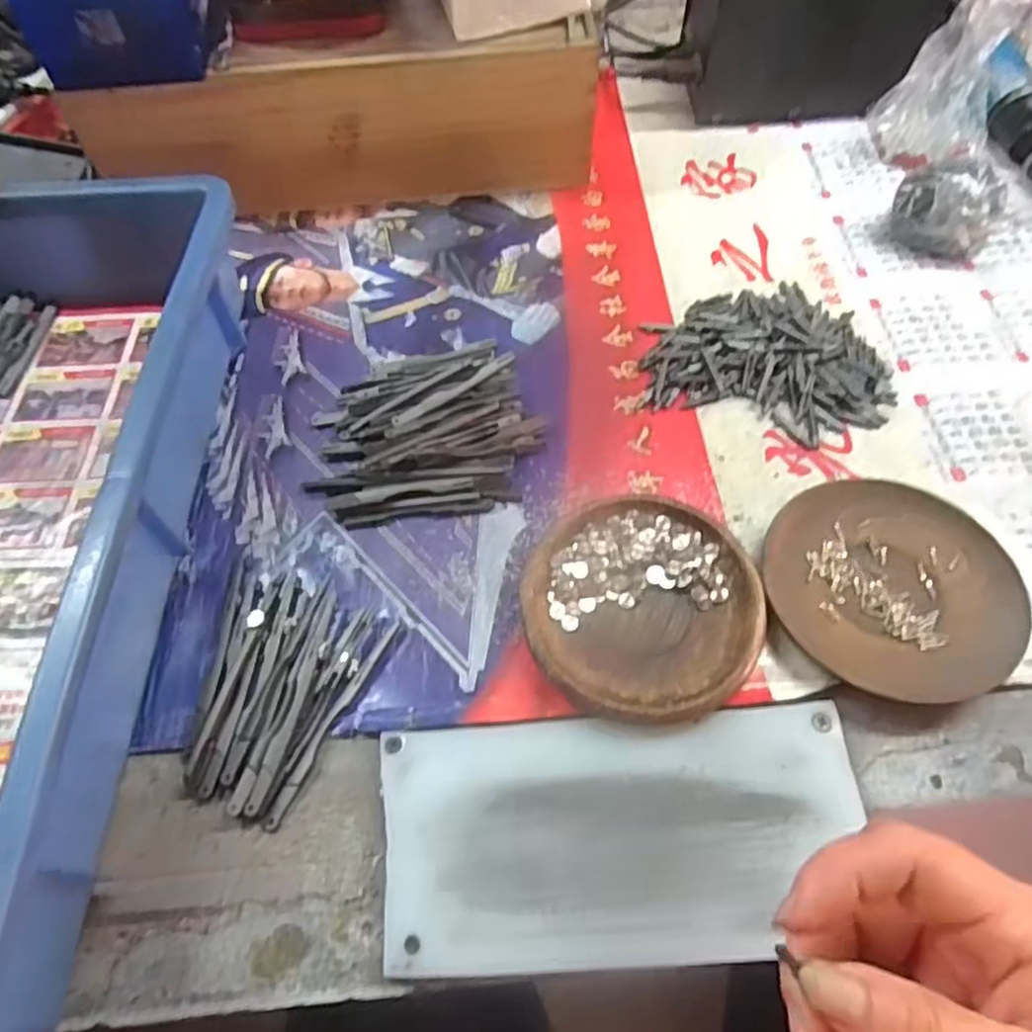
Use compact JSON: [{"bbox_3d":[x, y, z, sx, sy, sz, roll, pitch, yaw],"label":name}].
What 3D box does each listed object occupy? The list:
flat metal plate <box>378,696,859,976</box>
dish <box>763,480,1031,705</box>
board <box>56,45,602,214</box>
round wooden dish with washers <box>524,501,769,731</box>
[{"bbox_3d":[0.044,0.129,0.290,0.193,0.008,0.093,-5,57,1],"label":"flat metal plate"},{"bbox_3d":[0.180,0.032,0.342,0.110,0.017,0.114,-1,60,1],"label":"dish"},{"bbox_3d":[-0.115,-0.255,0.479,0.332,0.093,0.012,-5,60,-1],"label":"board"},{"bbox_3d":[0.060,0.042,0.338,0.108,0.019,0.110,-1,60,1],"label":"round wooden dish with washers"}]

